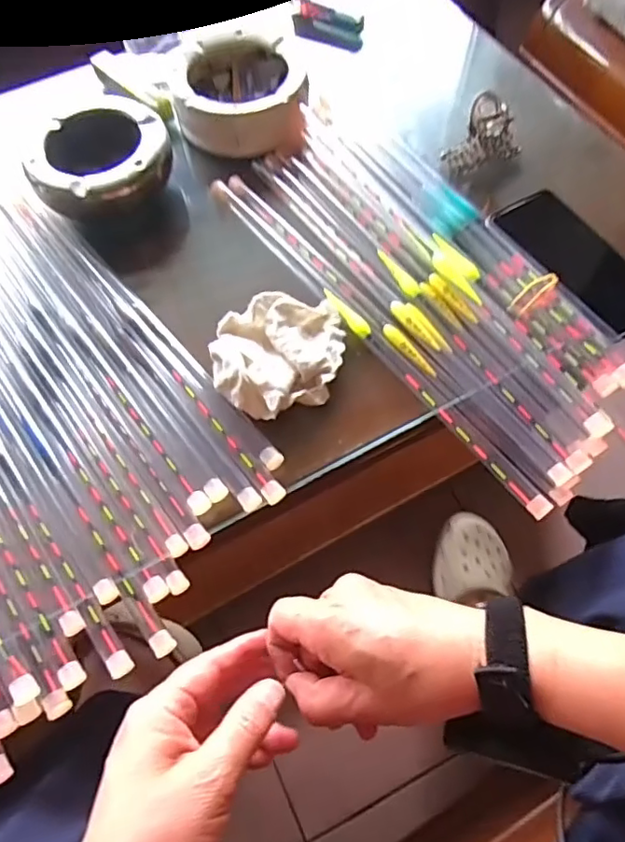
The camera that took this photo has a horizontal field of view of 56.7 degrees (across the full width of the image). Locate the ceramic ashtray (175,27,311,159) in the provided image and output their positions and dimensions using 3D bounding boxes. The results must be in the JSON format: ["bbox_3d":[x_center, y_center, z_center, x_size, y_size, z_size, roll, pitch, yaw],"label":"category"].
[{"bbox_3d":[-0.069,-0.349,0.610,0.129,0.043,0.151,6,64,4],"label":"ceramic ashtray"}]

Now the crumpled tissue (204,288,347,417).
[{"bbox_3d":[-0.027,-0.056,0.473,0.102,0.029,0.111,0,64,1],"label":"crumpled tissue"}]

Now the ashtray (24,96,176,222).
[{"bbox_3d":[-0.205,-0.253,0.559,0.130,0.049,0.124,0,64,1],"label":"ashtray"}]

